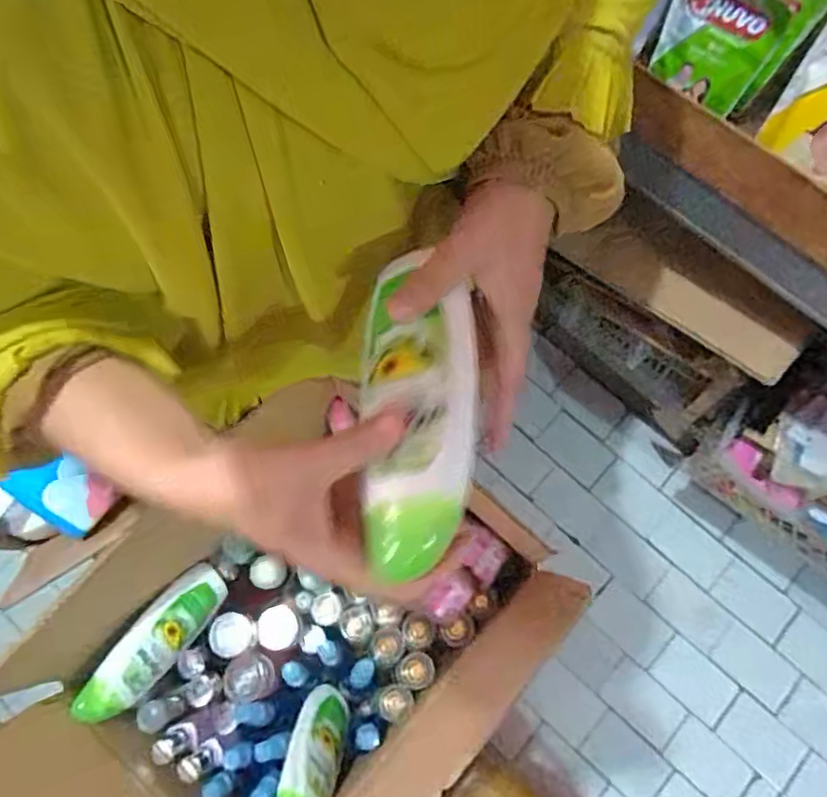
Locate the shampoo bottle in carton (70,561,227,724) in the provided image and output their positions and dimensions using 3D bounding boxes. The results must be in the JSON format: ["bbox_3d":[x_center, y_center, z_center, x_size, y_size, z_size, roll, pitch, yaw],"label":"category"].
[{"bbox_3d":[-0.260,0.243,0.622,0.029,0.064,0.168,5,42,42],"label":"shampoo bottle in carton"}]

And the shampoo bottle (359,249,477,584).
[{"bbox_3d":[0.004,0.003,0.309,0.064,0.037,0.159,-10,71,27],"label":"shampoo bottle"}]

